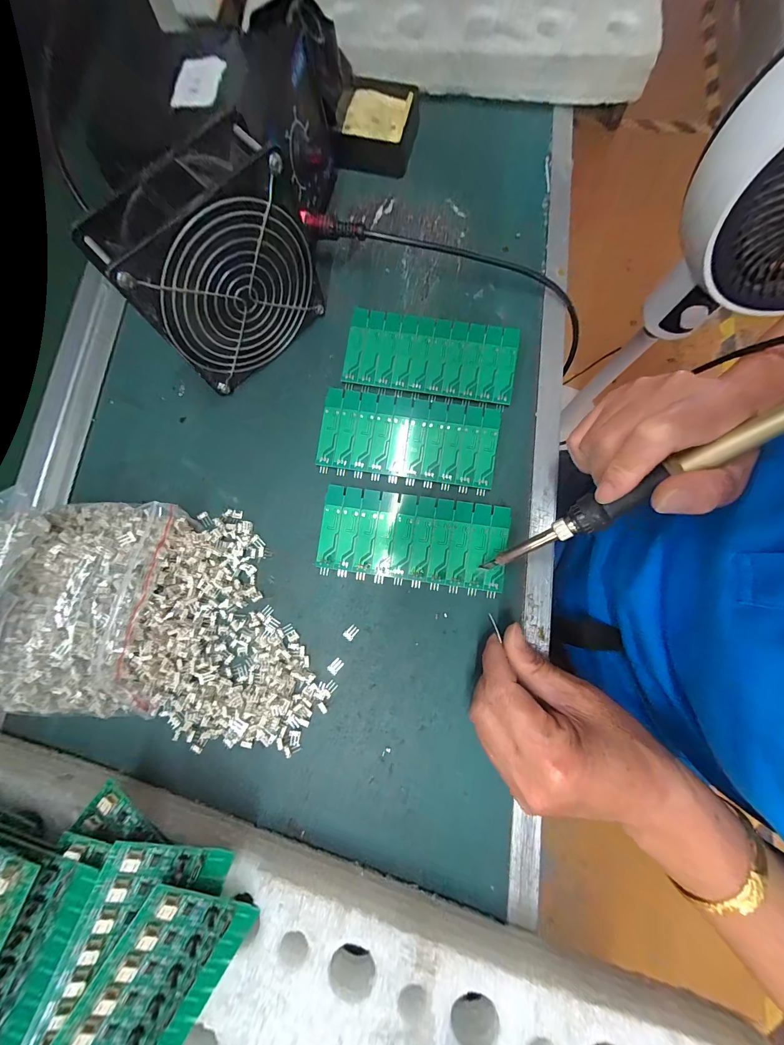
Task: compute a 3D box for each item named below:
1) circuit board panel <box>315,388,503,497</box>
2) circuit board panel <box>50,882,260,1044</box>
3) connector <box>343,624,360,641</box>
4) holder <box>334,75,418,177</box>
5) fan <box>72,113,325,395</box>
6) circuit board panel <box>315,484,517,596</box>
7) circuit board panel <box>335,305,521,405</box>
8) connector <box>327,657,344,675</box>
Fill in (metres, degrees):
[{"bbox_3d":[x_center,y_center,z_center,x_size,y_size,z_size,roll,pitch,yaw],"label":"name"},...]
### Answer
[{"bbox_3d":[0.013,-0.068,0.273,0.137,0.006,0.071,8,80,3],"label":"circuit board panel"},{"bbox_3d":[-0.134,0.258,0.171,0.060,0.007,0.132,39,74,-20],"label":"circuit board panel"},{"bbox_3d":[-0.030,0.081,0.255,0.008,0.004,0.011,44,83,8],"label":"connector"},{"bbox_3d":[-0.013,-0.363,0.319,0.067,0.028,0.071,9,80,3],"label":"holder"},{"bbox_3d":[-0.113,-0.166,0.241,0.123,0.119,0.047,-40,82,-6],"label":"fan"},{"bbox_3d":[0.015,0.013,0.261,0.136,0.012,0.065,8,80,2],"label":"circuit board panel"},{"bbox_3d":[0.032,-0.137,0.285,0.137,0.011,0.061,10,80,3],"label":"circuit board panel"},{"bbox_3d":[-0.041,0.104,0.250,0.011,0.004,0.008,-43,82,-6],"label":"connector"}]

